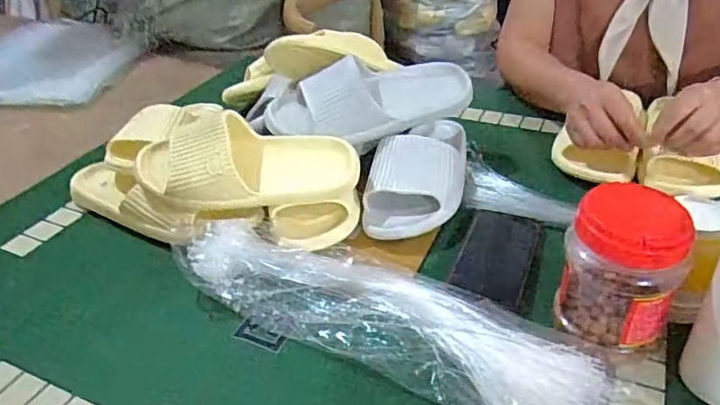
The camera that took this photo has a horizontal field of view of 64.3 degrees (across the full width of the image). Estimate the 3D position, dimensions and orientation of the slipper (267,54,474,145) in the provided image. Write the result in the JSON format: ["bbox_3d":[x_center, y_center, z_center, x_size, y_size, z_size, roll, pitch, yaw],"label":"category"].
[{"bbox_3d":[0.012,-0.127,0.718,0.273,0.084,0.074,-7,34,-4],"label":"slipper"}]

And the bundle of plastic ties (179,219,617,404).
[{"bbox_3d":[0.017,0.101,0.529,0.407,0.055,0.121,17,40,28],"label":"bundle of plastic ties"}]

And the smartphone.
[{"bbox_3d":[0.144,0.058,0.604,0.072,0.014,0.144,10,37,20],"label":"smartphone"}]

